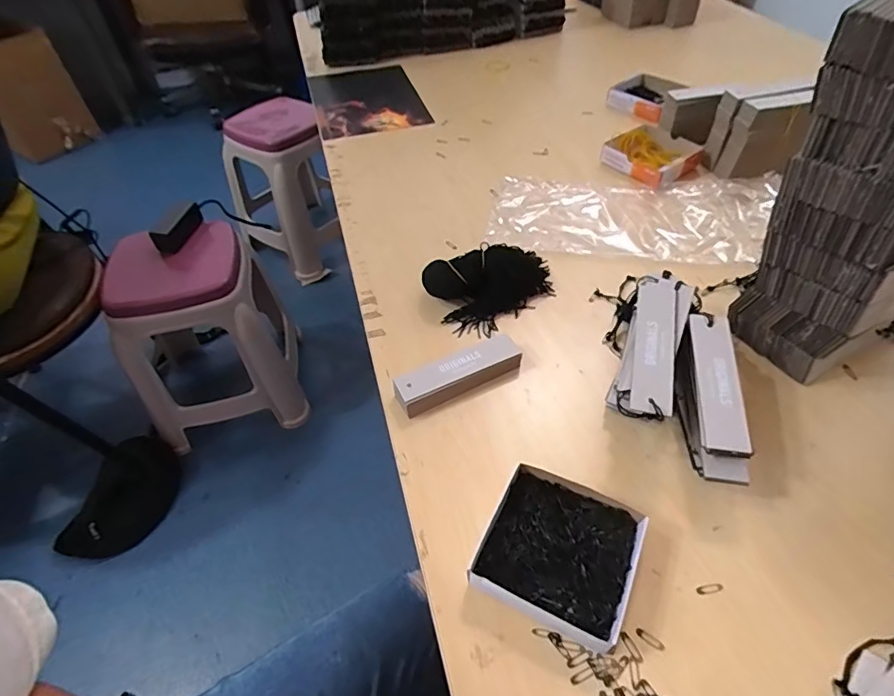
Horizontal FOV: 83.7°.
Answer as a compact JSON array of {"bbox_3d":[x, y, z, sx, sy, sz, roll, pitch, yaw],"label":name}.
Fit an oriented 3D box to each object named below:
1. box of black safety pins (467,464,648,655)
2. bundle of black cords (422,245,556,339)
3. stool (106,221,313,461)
[{"bbox_3d":[0.084,0.151,0.374,0.104,0.022,0.103,20,52,20],"label":"box of black safety pins"},{"bbox_3d":[0.057,-0.079,0.568,0.150,0.039,0.102,-23,51,-17],"label":"bundle of black cords"},{"bbox_3d":[-0.605,-0.019,1.277,0.379,0.419,0.344,-20,50,-14],"label":"stool"}]

